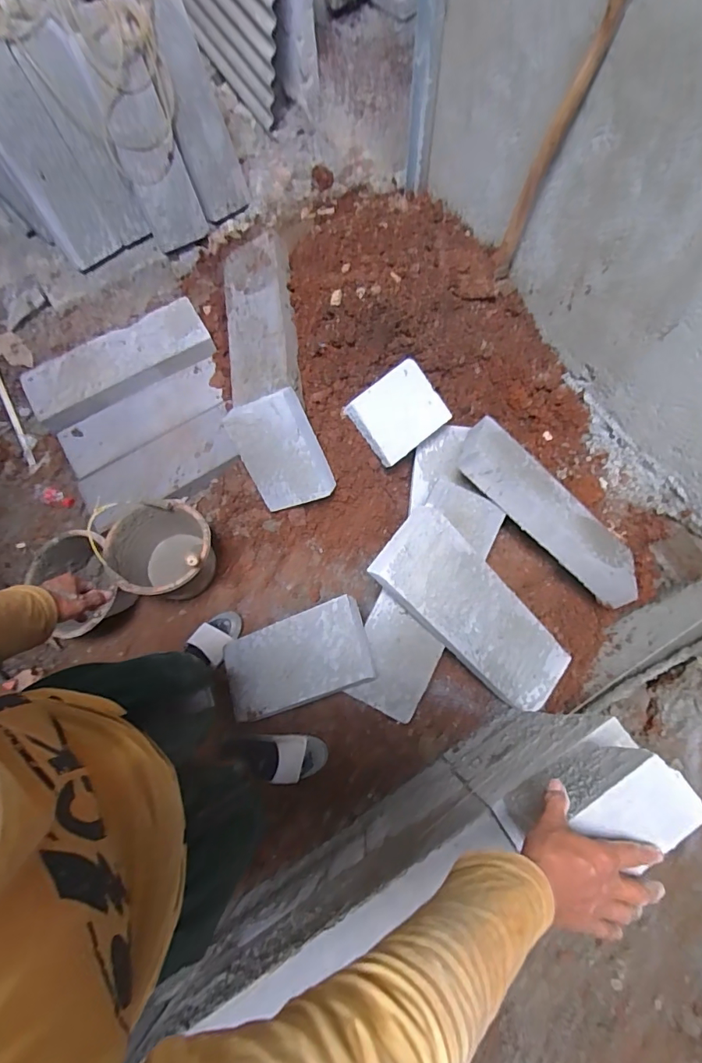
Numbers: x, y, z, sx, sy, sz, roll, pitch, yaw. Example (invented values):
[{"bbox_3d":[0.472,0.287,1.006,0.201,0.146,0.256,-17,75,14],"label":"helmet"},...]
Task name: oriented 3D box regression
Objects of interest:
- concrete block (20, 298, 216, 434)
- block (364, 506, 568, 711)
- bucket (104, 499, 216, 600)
[{"bbox_3d":[-0.758,-0.549,1.543,0.599,0.090,0.225,-29,72,-7],"label":"concrete block"},{"bbox_3d":[0.300,0.205,1.141,0.590,0.075,0.213,45,78,-18],"label":"block"},{"bbox_3d":[-0.502,0.064,1.299,0.258,0.212,0.282,-1,71,2],"label":"bucket"}]

